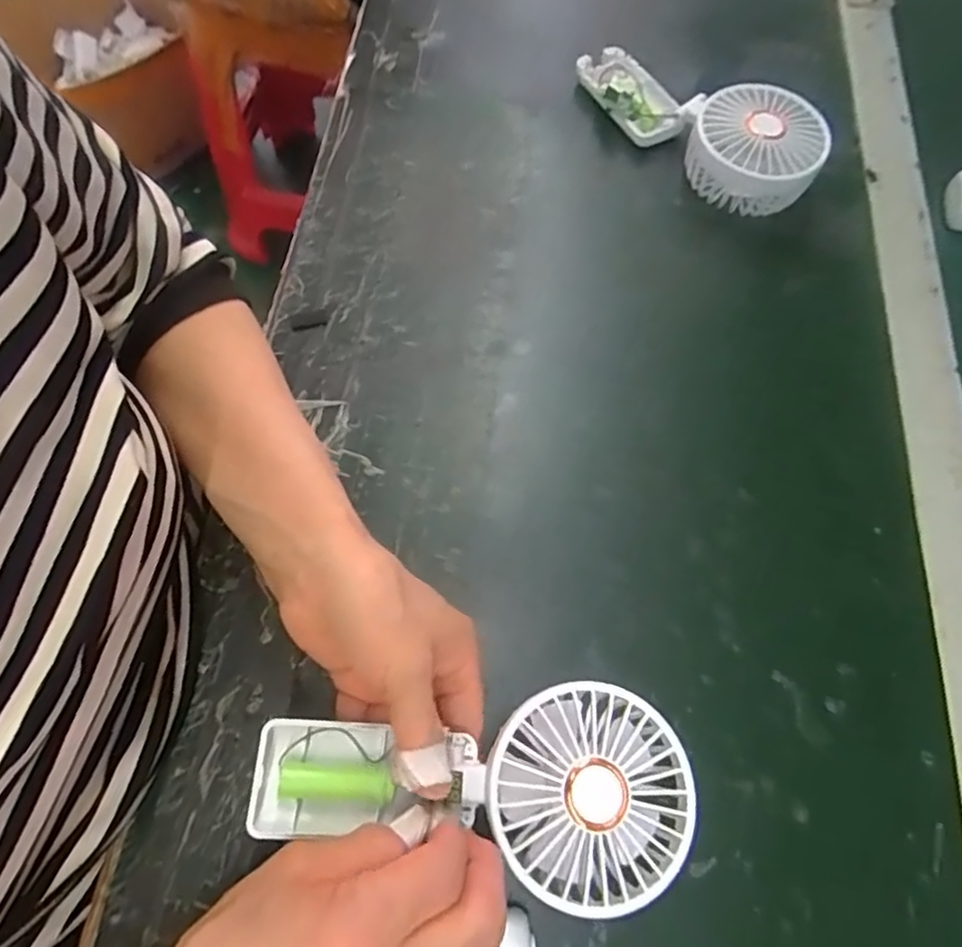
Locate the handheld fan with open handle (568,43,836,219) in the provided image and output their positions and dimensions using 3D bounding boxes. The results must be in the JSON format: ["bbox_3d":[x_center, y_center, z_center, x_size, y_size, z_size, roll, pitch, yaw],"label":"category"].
[{"bbox_3d":[0.147,-0.253,0.439,0.080,0.044,0.192,-39,74,-16],"label":"handheld fan with open handle"}]

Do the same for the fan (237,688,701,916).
[{"bbox_3d":[-0.002,0.129,0.262,0.177,0.033,0.080,4,67,2],"label":"fan"}]

